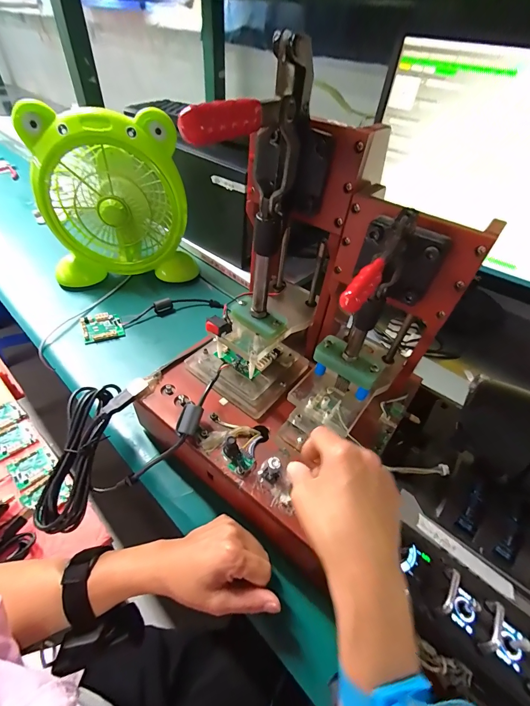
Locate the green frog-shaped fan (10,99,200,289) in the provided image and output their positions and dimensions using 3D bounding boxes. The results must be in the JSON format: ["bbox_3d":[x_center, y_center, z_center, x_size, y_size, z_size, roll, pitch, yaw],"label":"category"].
[{"bbox_3d":[-0.267,-0.275,0.565,0.237,0.261,0.152,-7,46,-14],"label":"green frog-shaped fan"}]

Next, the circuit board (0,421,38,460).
[{"bbox_3d":[-0.437,0.151,0.543,0.055,0.010,0.059,37,52,27],"label":"circuit board"}]

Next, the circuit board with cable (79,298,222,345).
[{"bbox_3d":[-0.190,-0.068,0.541,0.230,0.020,0.061,-18,49,-23],"label":"circuit board with cable"}]

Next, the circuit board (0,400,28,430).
[{"bbox_3d":[-0.478,0.118,0.570,0.054,0.009,0.062,37,52,27],"label":"circuit board"}]

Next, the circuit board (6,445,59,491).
[{"bbox_3d":[-0.378,0.185,0.513,0.057,0.006,0.061,32,39,30],"label":"circuit board"}]

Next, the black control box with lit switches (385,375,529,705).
[{"bbox_3d":[0.208,0.152,0.264,0.219,0.136,0.236,28,48,20],"label":"black control box with lit switches"}]

